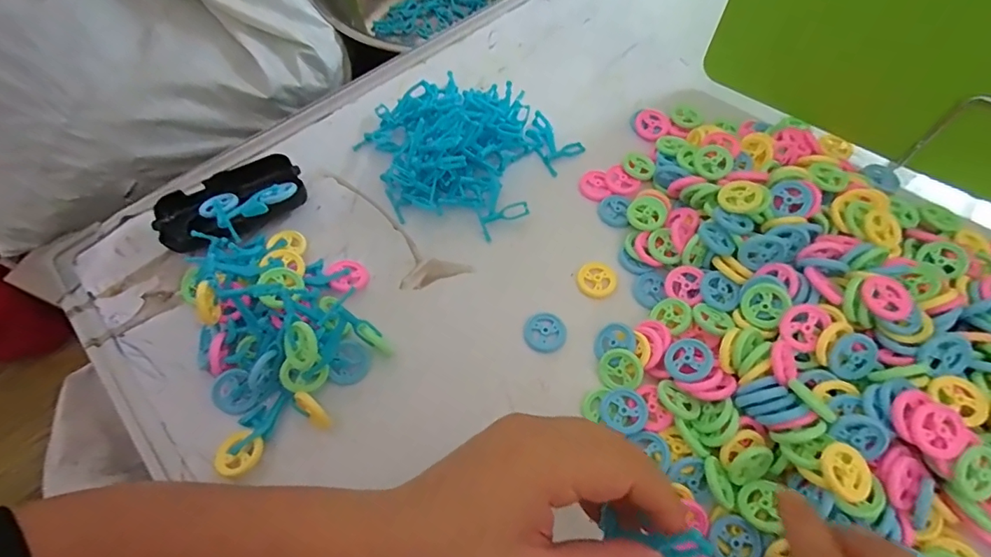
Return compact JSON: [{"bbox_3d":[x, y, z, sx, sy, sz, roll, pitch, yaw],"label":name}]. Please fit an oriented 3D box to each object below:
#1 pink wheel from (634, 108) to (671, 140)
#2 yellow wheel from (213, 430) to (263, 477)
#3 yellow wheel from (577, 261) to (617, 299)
[{"bbox_3d":[0.144,-0.141,0.447,0.030,0.008,0.031,0,61,0],"label":"pink wheel"},{"bbox_3d":[-0.162,0.112,0.309,0.028,0.011,0.027,0,61,0],"label":"yellow wheel"},{"bbox_3d":[0.078,0.001,0.374,0.029,0.007,0.027,0,61,0],"label":"yellow wheel"}]

